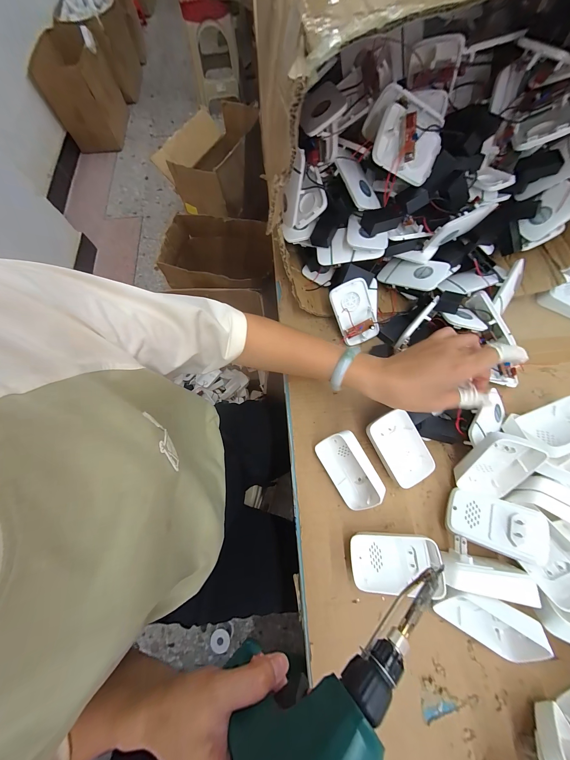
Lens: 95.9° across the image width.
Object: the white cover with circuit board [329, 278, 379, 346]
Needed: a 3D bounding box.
[{"bbox_3d":[0.109,-0.102,0.398,0.059,0.014,0.095,-20,106,1],"label":"white cover with circuit board"}]

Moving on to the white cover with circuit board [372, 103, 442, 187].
[{"bbox_3d":[0.160,-0.292,0.327,0.099,0.055,0.018,1,33,-26],"label":"white cover with circuit board"}]

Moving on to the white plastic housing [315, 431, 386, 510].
[{"bbox_3d":[0.085,0.119,0.339,0.052,0.046,0.095,-28,73,-7],"label":"white plastic housing"}]

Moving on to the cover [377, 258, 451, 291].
[{"bbox_3d":[0.200,-0.169,0.409,0.098,0.014,0.055,27,80,39],"label":"cover"}]

